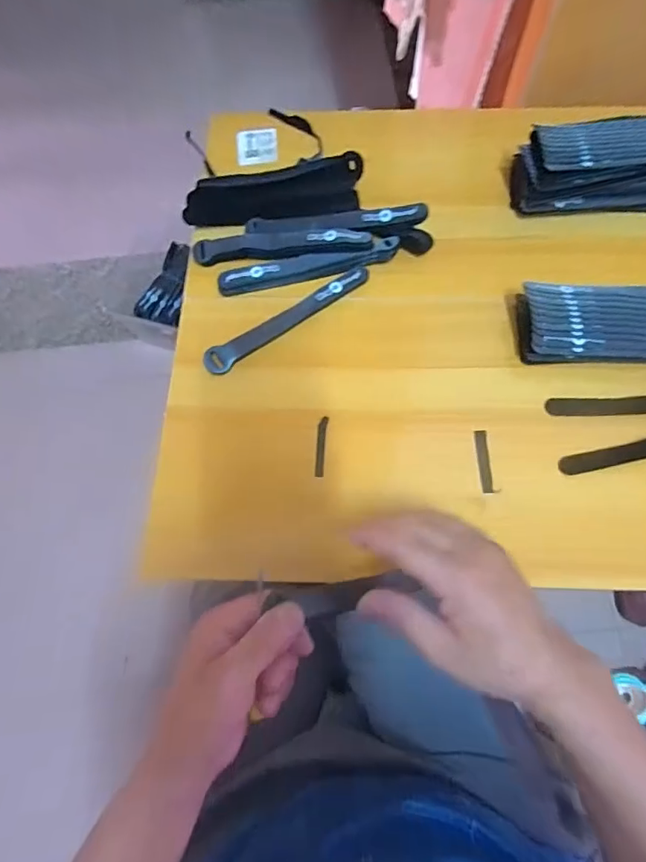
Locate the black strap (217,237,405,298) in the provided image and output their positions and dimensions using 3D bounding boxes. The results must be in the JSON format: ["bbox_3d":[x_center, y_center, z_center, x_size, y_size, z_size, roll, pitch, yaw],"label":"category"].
[{"bbox_3d":[-0.016,-0.182,0.534,0.196,0.021,0.024,-11,69,-2],"label":"black strap"}]

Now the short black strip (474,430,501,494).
[{"bbox_3d":[0.154,0.029,0.461,0.013,0.004,0.062,-3,69,1],"label":"short black strip"}]

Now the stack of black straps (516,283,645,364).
[{"bbox_3d":[0.300,-0.107,0.479,0.208,0.041,0.084,1,69,2],"label":"stack of black straps"}]

